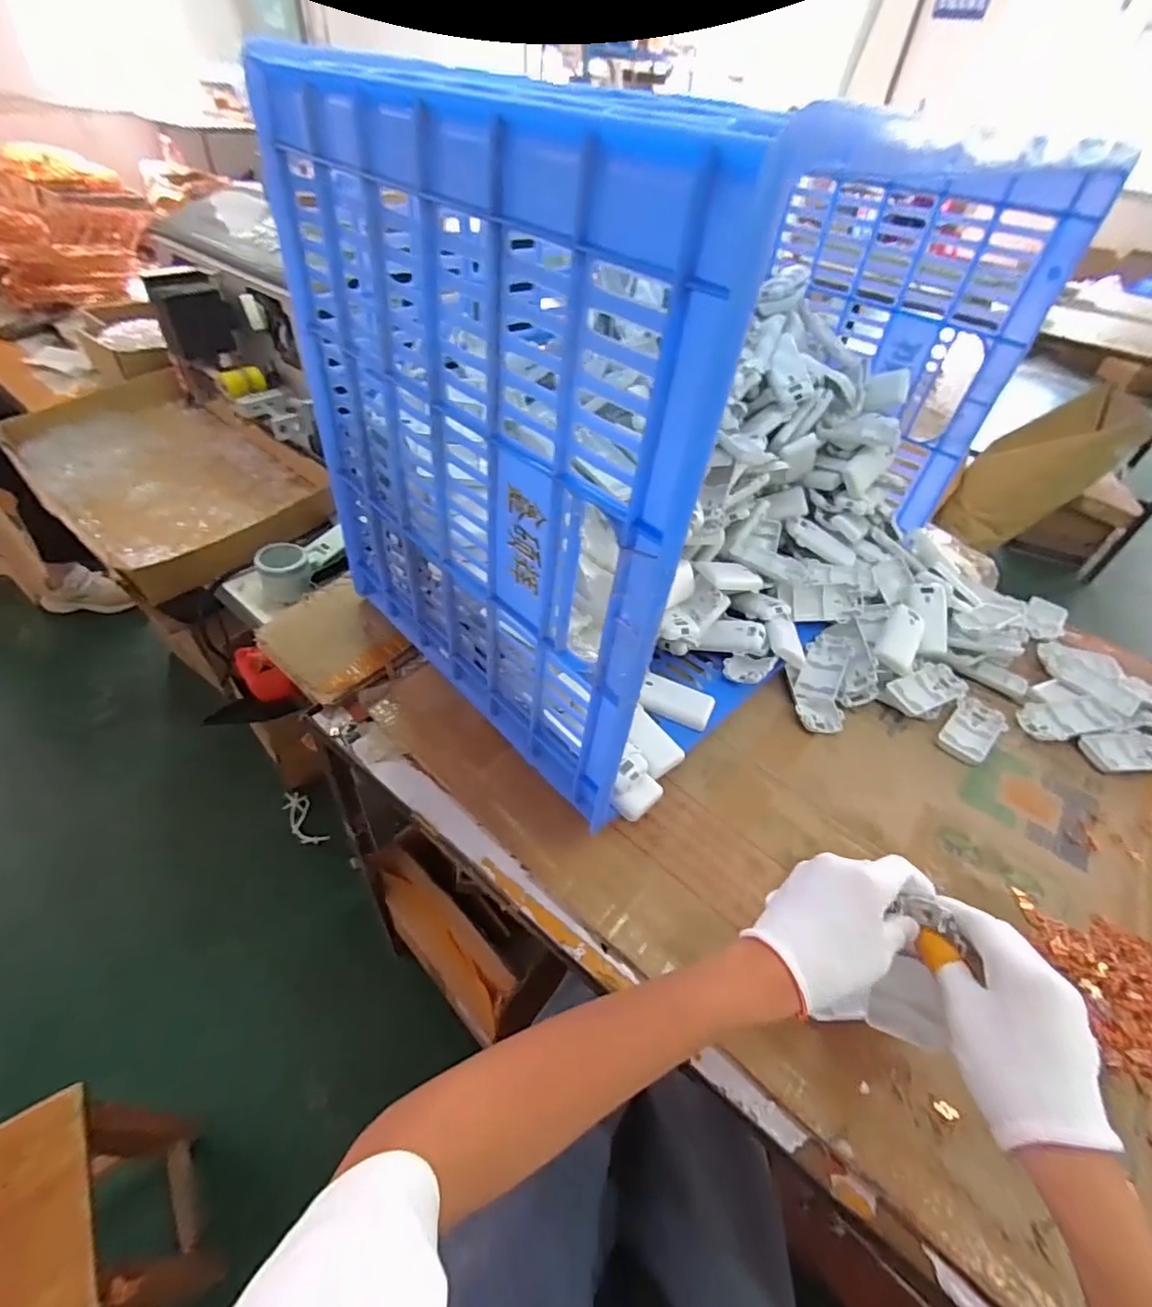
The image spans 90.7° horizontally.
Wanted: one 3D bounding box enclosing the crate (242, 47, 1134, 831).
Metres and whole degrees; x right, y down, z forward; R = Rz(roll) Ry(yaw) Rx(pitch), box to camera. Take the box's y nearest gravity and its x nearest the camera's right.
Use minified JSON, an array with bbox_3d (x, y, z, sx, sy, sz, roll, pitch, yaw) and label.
[{"bbox_3d":[0.145,-0.236,0.588,0.658,0.448,0.427,-28,54,-30],"label":"crate"}]

